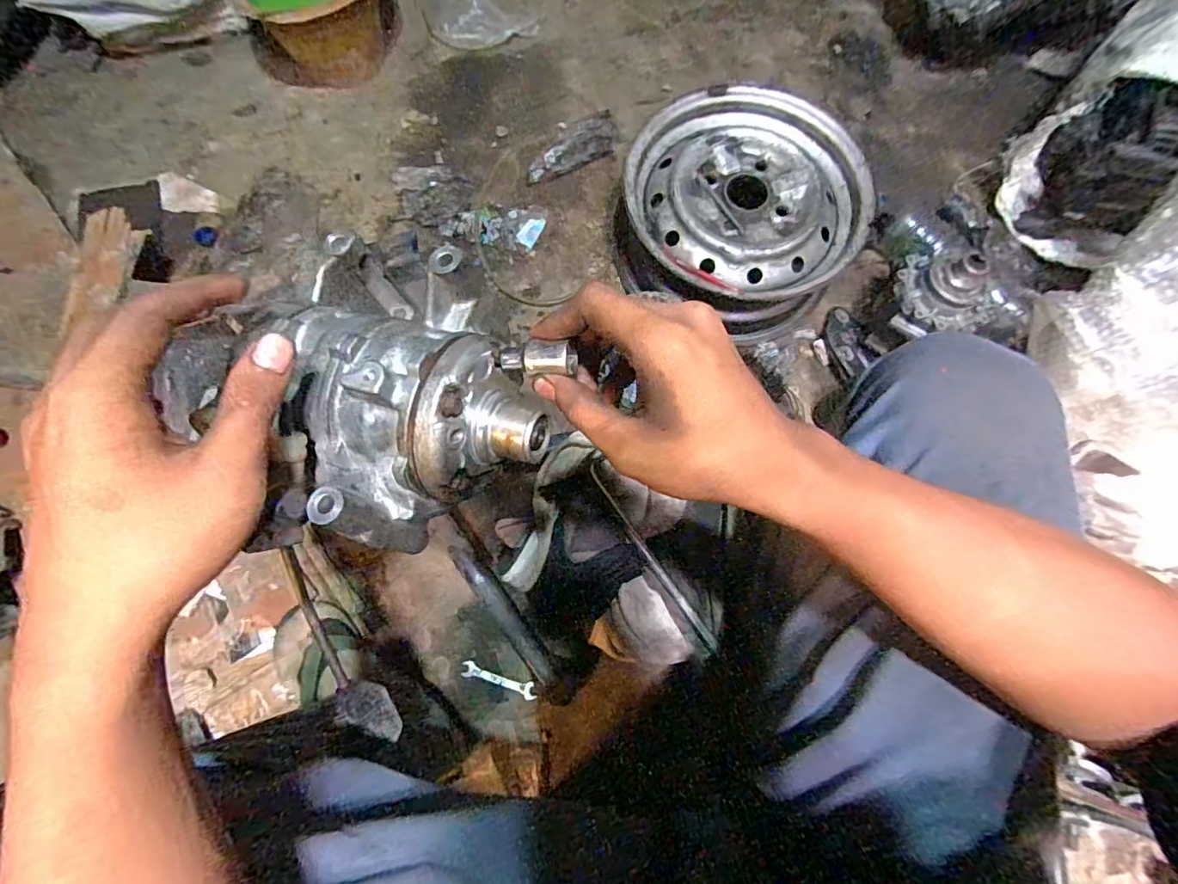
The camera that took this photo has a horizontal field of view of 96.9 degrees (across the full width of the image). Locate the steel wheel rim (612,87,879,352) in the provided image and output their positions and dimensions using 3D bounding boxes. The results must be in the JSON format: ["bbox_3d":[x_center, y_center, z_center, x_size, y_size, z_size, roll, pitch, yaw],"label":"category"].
[{"bbox_3d":[0.229,-0.346,0.819,0.352,0.145,0.346,19,76,4],"label":"steel wheel rim"}]

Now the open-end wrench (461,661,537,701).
[{"bbox_3d":[-0.120,0.321,0.704,0.105,0.007,0.022,16,77,10],"label":"open-end wrench"}]

